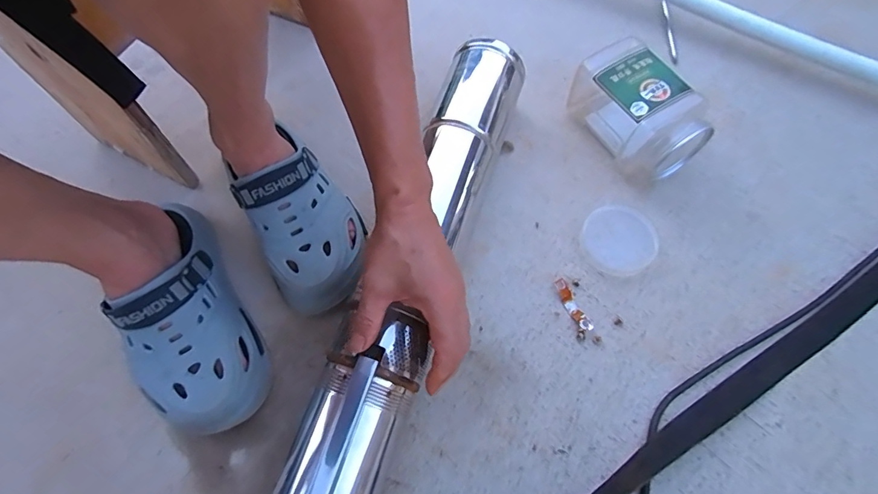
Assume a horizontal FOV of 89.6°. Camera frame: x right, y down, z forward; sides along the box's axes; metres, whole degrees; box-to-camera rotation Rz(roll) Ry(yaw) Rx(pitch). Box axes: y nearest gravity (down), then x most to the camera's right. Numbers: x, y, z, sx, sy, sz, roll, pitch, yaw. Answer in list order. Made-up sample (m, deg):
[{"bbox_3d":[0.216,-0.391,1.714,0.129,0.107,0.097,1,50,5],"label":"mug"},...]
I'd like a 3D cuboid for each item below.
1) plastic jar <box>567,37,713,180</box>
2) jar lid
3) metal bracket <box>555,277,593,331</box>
[{"bbox_3d":[0.228,-0.155,0.515,0.089,0.089,0.155,-28,67,-9],"label":"plastic jar"},{"bbox_3d":[0.202,-0.009,0.499,0.079,0.005,0.080,-1,65,3],"label":"jar lid"},{"bbox_3d":[0.142,0.062,0.469,0.015,0.010,0.059,-21,66,-6],"label":"metal bracket"}]

